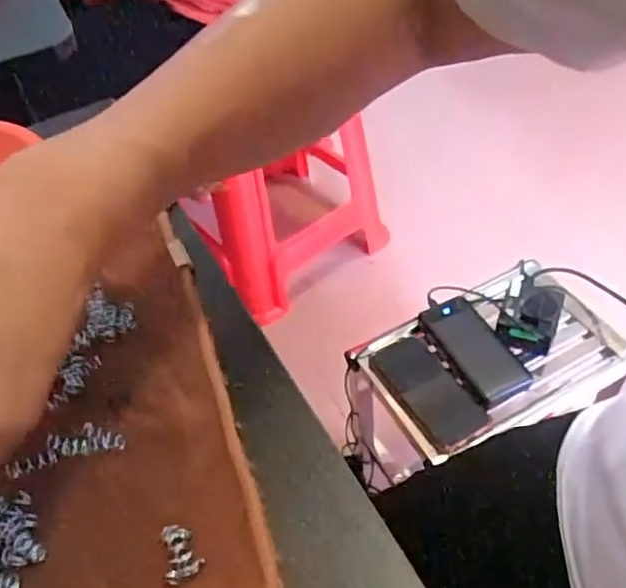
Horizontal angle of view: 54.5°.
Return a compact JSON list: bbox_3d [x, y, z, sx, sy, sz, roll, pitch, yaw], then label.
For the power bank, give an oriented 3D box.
[{"bbox_3d":[0.203,0.067,0.777,0.080,0.021,0.153,-23,50,-11],"label":"power bank"}]

